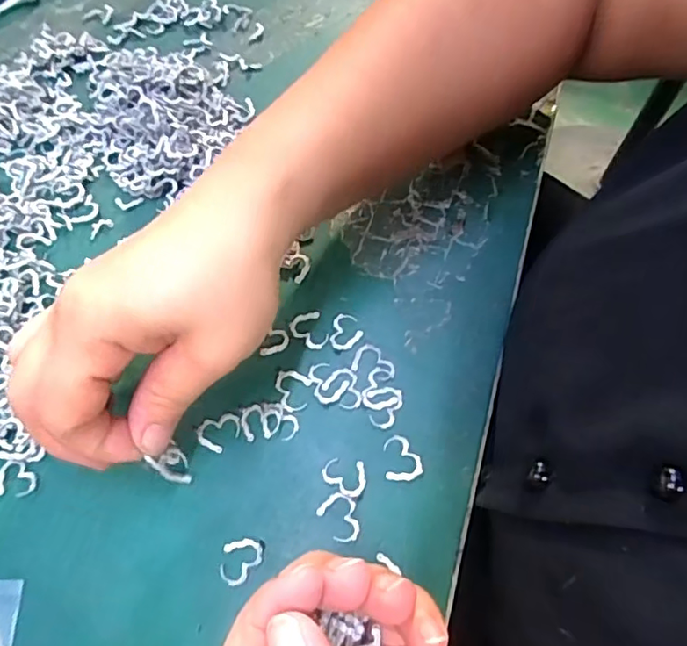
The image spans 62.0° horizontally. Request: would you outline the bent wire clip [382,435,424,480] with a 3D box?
[{"bbox_3d":[0.026,0.057,0.244,0.015,0.004,0.019,-3,66,0],"label":"bent wire clip"}]

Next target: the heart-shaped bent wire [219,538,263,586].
[{"bbox_3d":[-0.042,0.094,0.229,0.015,0.004,0.019,42,73,17],"label":"heart-shaped bent wire"}]

